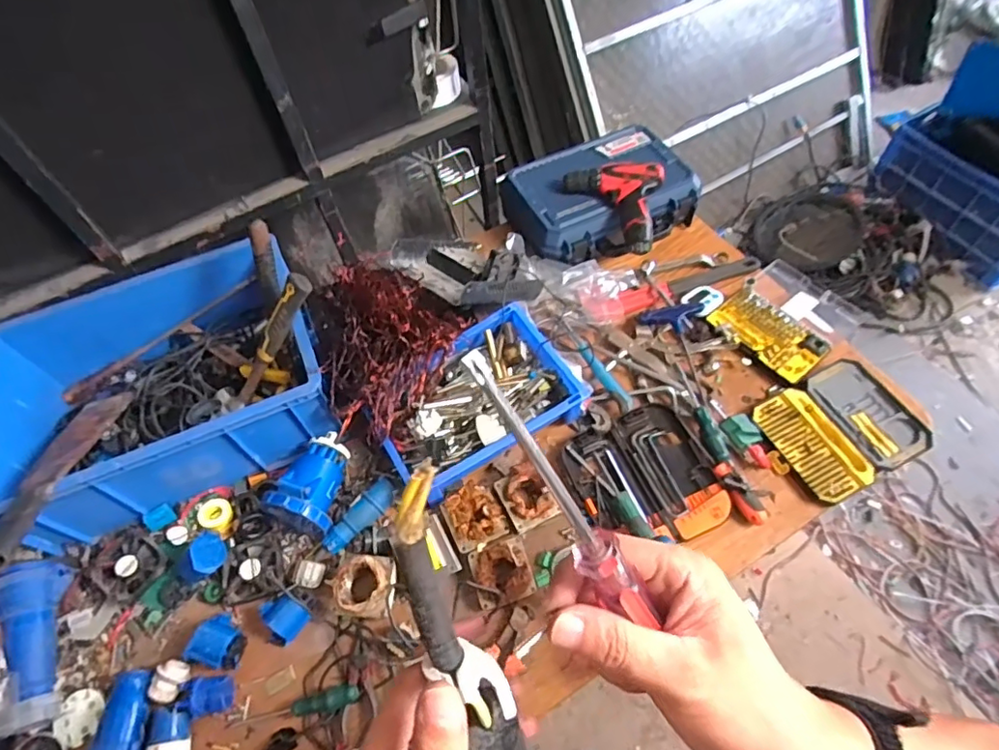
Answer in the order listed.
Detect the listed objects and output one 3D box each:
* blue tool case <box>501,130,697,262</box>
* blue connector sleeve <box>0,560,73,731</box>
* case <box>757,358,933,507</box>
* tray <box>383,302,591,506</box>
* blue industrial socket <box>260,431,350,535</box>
[{"bbox_3d":[0.196,-0.367,1.133,0.372,0.096,0.262,-24,58,-11],"label":"blue tool case"},{"bbox_3d":[-0.610,0.350,0.740,0.069,0.070,0.198,-28,59,-14],"label":"blue connector sleeve"},{"bbox_3d":[0.551,0.081,0.898,0.227,0.024,0.188,-23,58,-11],"label":"case"},{"bbox_3d":[-0.040,0.037,0.898,0.317,0.078,0.223,-26,59,-12],"label":"tray"},{"bbox_3d":[-0.273,0.157,0.835,0.099,0.090,0.143,20,61,16],"label":"blue industrial socket"}]

